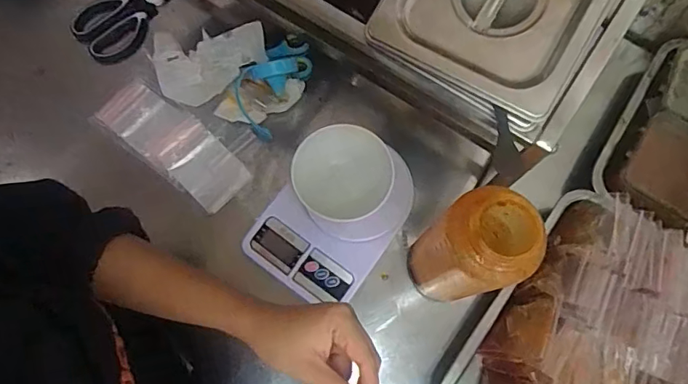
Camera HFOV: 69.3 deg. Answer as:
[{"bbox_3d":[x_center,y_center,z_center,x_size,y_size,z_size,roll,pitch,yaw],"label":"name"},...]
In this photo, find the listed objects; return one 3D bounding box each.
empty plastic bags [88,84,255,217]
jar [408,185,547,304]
[{"bbox_3d":[-0.202,-0.071,0.622,0.201,0.012,0.103,37,76,10],"label":"empty plastic bags"},{"bbox_3d":[0.116,0.055,0.464,0.068,0.177,0.073,0,74,-1],"label":"jar"}]

